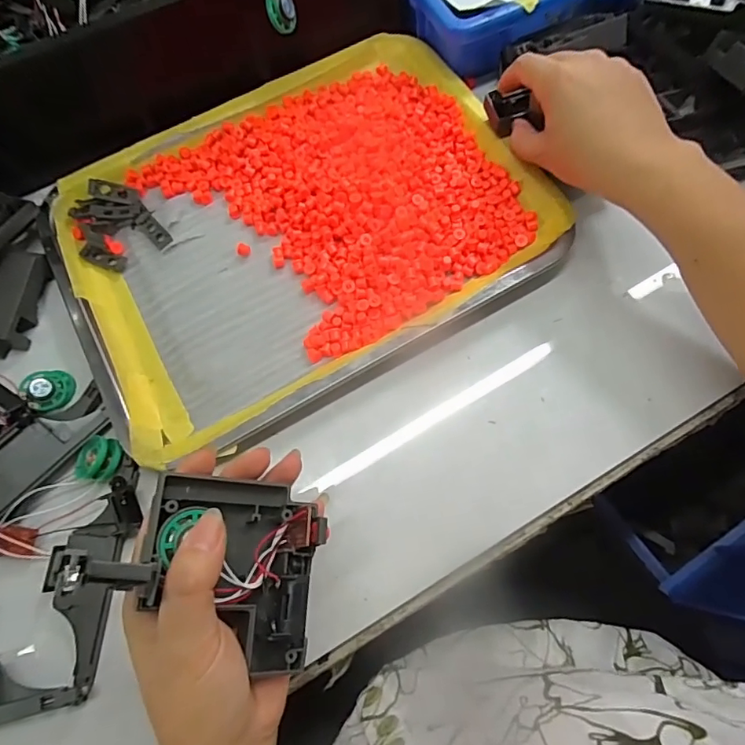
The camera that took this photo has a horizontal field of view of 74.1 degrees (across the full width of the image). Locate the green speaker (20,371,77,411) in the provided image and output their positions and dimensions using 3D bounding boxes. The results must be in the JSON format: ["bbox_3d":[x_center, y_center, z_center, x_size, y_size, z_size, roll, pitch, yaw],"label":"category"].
[{"bbox_3d":[-0.223,0.011,0.342,0.032,0.009,0.032,20,60,-38],"label":"green speaker"}]

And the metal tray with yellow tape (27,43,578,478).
[{"bbox_3d":[-0.059,-0.118,0.371,0.342,0.025,0.261,-30,74,-8],"label":"metal tray with yellow tape"}]

